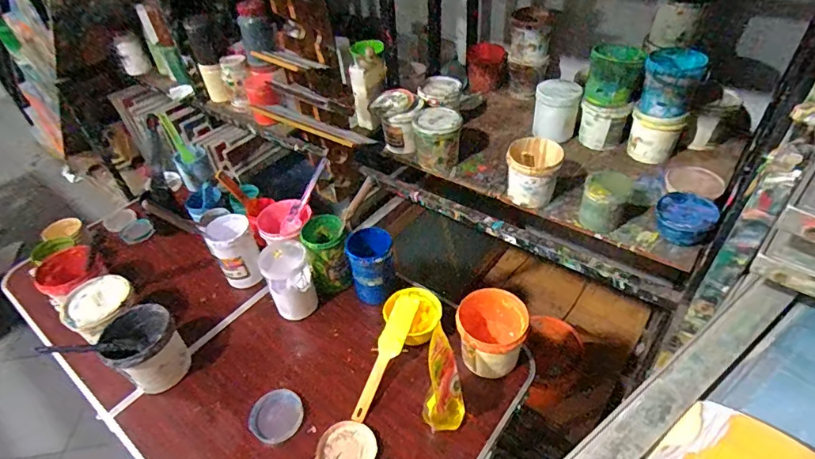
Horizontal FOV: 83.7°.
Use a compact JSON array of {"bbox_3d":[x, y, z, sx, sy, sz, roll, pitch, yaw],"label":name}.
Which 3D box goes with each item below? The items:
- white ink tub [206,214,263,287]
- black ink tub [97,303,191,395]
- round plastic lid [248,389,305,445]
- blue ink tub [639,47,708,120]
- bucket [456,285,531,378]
[{"bbox_3d":[-0.398,0.051,1.053,0.097,0.145,0.110,-18,53,-15],"label":"white ink tub"},{"bbox_3d":[-0.503,0.231,0.884,0.118,0.118,0.123,0,50,0],"label":"black ink tub"},{"bbox_3d":[-0.238,0.337,0.826,0.092,0.021,0.091,0,50,0],"label":"round plastic lid"},{"bbox_3d":[0.623,-0.351,1.084,0.128,0.128,0.121,22,53,17],"label":"blue ink tub"},{"bbox_3d":[0.155,0.193,0.855,0.120,0.106,0.122,0,50,0],"label":"bucket"}]

